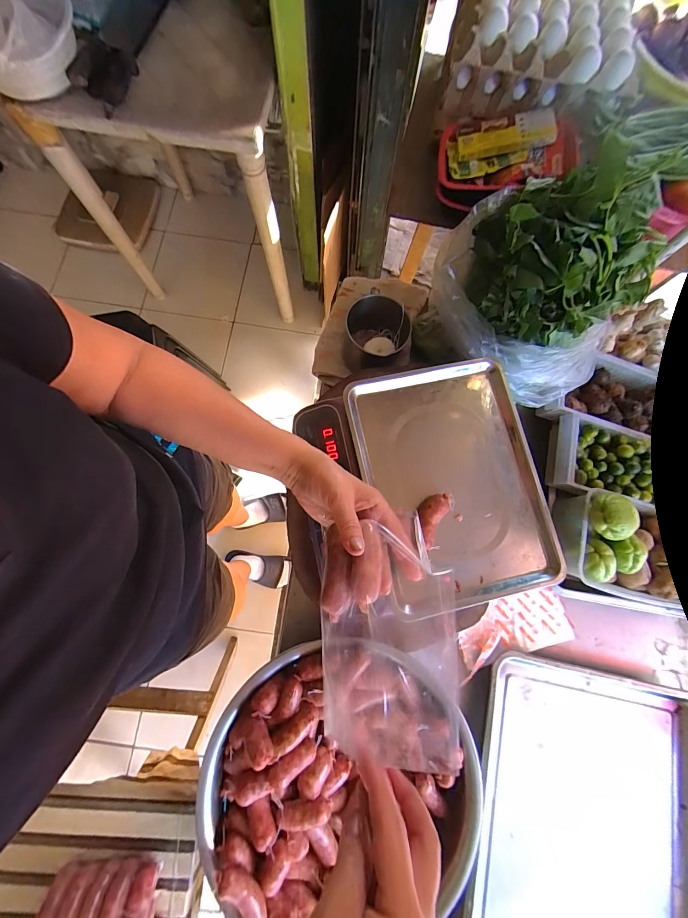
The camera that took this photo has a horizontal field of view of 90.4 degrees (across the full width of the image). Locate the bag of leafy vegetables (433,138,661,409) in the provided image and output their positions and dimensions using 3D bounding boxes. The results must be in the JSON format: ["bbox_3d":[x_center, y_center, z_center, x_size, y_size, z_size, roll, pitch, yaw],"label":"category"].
[{"bbox_3d":[0.288,-0.259,0.507,0.300,0.188,0.244,29,79,5],"label":"bag of leafy vegetables"}]

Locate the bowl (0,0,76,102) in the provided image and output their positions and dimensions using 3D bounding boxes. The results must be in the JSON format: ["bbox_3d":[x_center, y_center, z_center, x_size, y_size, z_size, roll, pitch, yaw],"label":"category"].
[{"bbox_3d":[-0.701,-0.901,0.724,0.258,0.099,0.277,0,78,-1],"label":"bowl"}]

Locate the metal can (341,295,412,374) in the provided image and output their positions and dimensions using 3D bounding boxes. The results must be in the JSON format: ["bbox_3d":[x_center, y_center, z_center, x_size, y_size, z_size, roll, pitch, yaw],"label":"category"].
[{"bbox_3d":[0.068,-0.235,0.662,0.133,0.092,0.112,1,78,-1],"label":"metal can"}]

